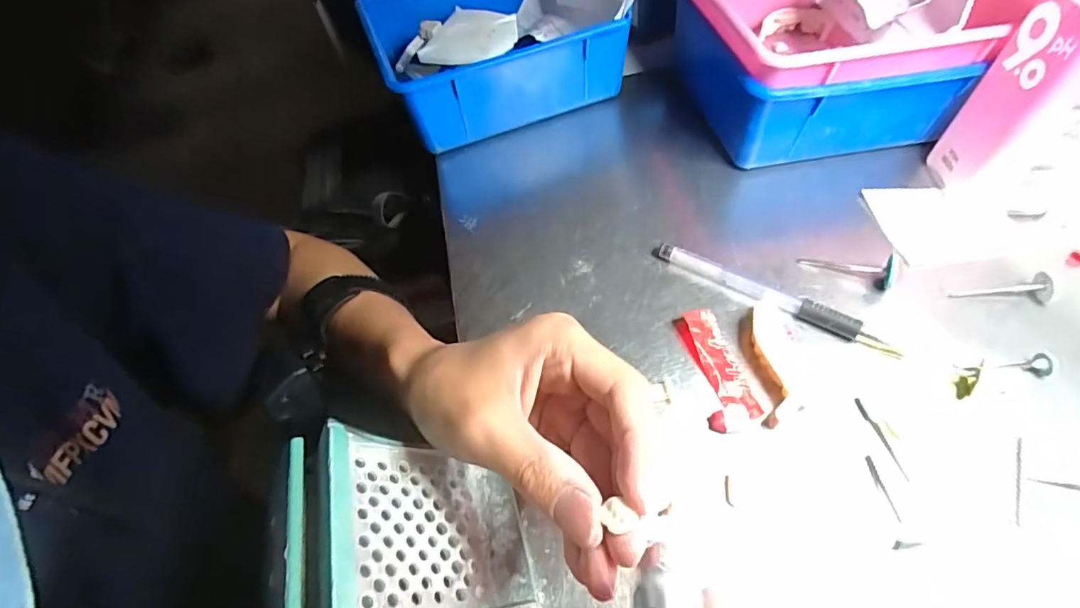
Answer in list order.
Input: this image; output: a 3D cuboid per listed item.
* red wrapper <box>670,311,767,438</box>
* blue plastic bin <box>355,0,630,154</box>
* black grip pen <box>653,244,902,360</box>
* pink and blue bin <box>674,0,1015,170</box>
[{"bbox_3d":[0.088,0.032,0.271,0.027,0.009,0.066,-12,54,-4],"label":"red wrapper"},{"bbox_3d":[-0.042,-0.201,0.422,0.164,0.067,0.163,-21,55,-10],"label":"blue plastic bin"},{"bbox_3d":[0.123,-0.004,0.294,0.132,0.012,0.013,27,61,23],"label":"black grip pen"},{"bbox_3d":[0.174,-0.173,0.367,0.139,0.085,0.160,-14,54,-5],"label":"pink and blue bin"}]

